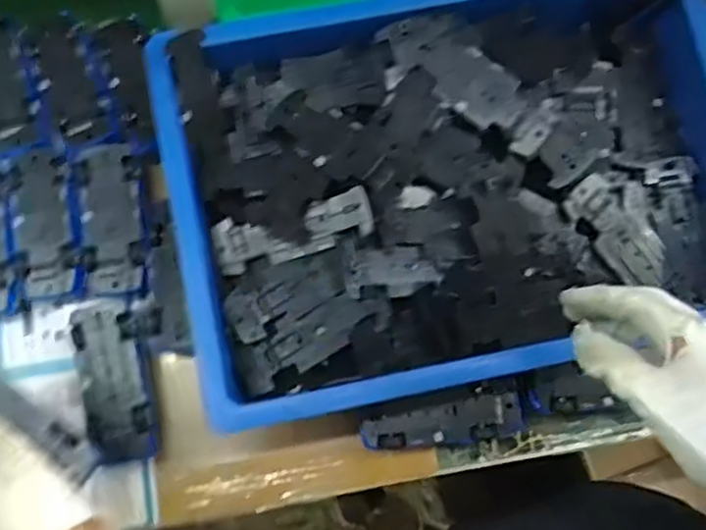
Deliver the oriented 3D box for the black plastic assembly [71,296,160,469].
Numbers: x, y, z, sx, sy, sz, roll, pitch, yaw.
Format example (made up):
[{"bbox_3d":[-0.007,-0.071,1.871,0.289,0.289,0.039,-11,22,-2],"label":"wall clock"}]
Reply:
[{"bbox_3d":[-0.192,0.093,0.594,0.054,0.024,0.125,-9,77,-3],"label":"black plastic assembly"}]

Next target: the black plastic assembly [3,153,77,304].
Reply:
[{"bbox_3d":[-0.258,-0.032,0.615,0.048,0.013,0.121,-10,77,-4],"label":"black plastic assembly"}]

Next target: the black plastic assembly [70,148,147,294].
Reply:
[{"bbox_3d":[-0.201,-0.039,0.614,0.054,0.016,0.122,-8,77,-3],"label":"black plastic assembly"}]

